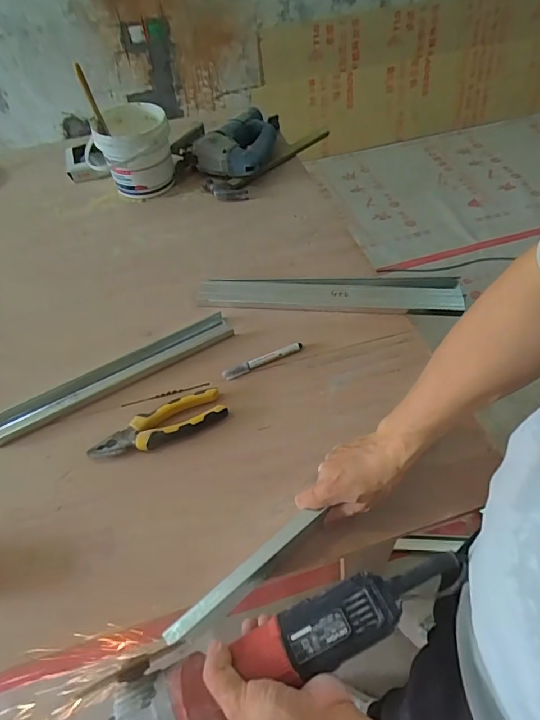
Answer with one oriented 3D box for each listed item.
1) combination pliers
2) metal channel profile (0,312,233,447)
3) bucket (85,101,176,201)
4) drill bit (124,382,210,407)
[{"bbox_3d":[-0.157,0.099,0.638,0.190,0.023,0.059,-25,57,-14],"label":"combination pliers"},{"bbox_3d":[-0.241,0.022,0.706,0.386,0.015,0.058,-27,58,-15],"label":"metal channel profile"},{"bbox_3d":[-0.284,-0.450,0.974,0.156,0.152,0.156,-1,54,2],"label":"bucket"},{"bbox_3d":[-0.159,0.052,0.683,0.135,0.004,0.007,-15,55,-8],"label":"drill bit"}]

